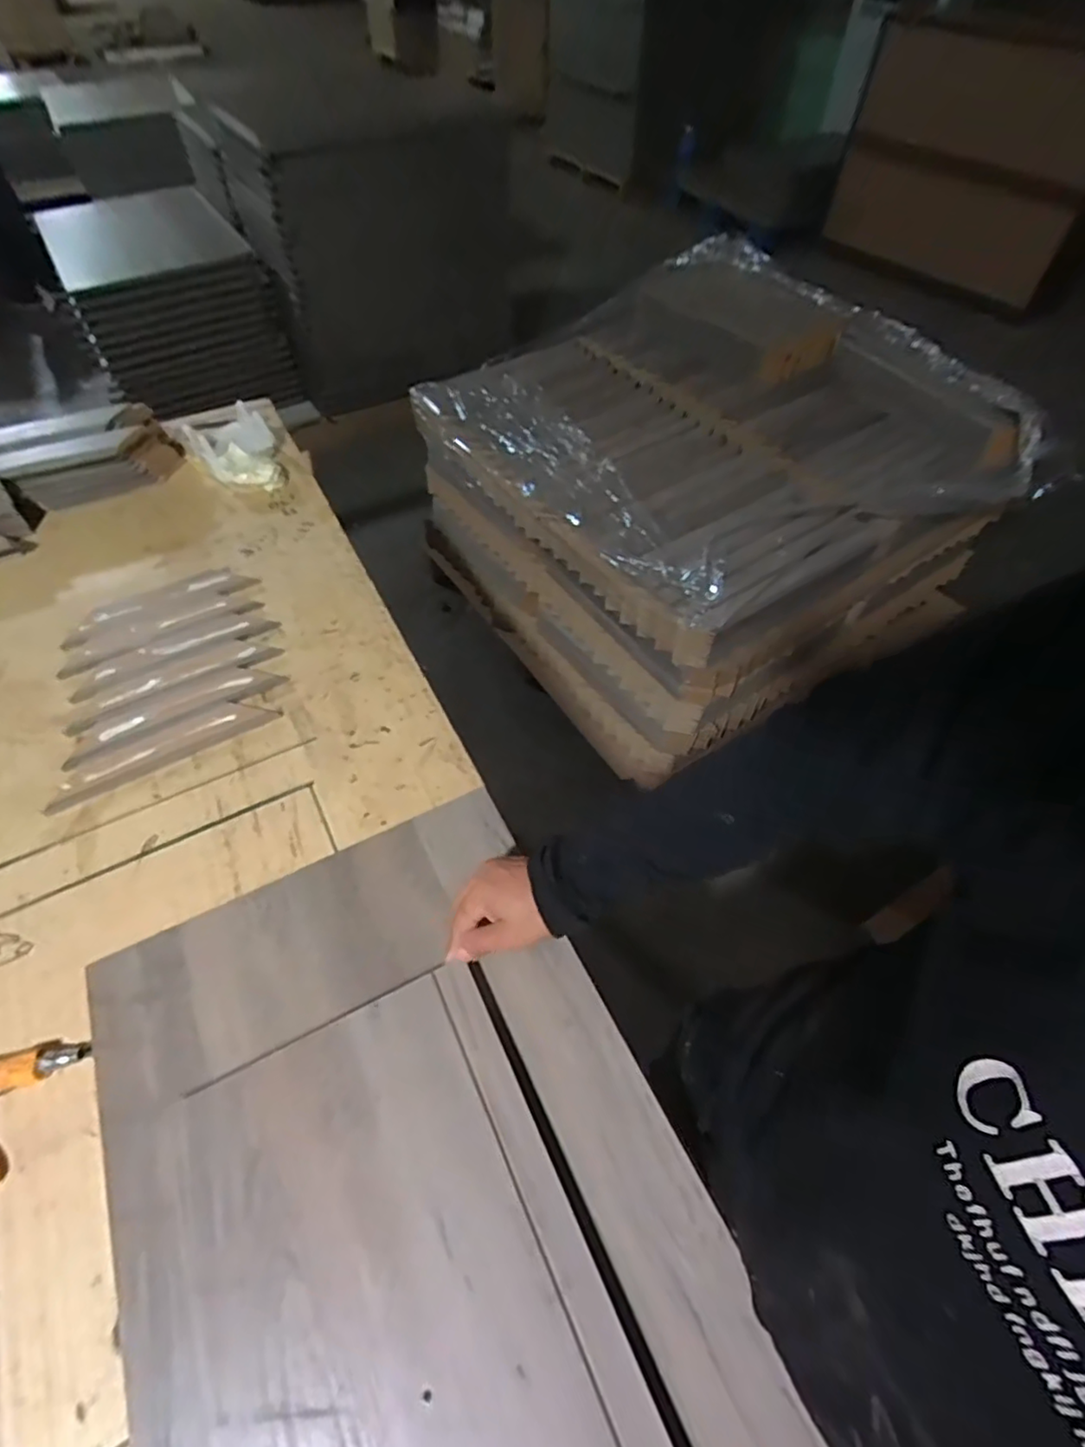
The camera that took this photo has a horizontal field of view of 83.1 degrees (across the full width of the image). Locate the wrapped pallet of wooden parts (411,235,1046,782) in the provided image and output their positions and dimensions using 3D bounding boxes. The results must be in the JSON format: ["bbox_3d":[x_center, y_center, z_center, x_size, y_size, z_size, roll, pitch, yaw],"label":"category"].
[{"bbox_3d":[0.401,-0.579,1.566,1.095,0.536,1.063,-28,62,-19],"label":"wrapped pallet of wooden parts"}]

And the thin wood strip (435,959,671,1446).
[{"bbox_3d":[0.045,0.391,0.365,0.028,0.010,0.519,-22,57,-16],"label":"thin wood strip"}]

